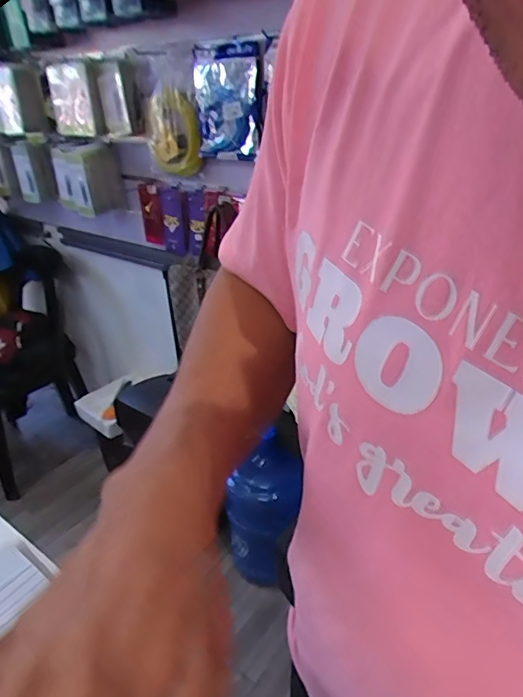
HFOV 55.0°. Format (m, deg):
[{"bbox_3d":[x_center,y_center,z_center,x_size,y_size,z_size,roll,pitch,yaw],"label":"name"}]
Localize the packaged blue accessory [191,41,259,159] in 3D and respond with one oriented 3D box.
[{"bbox_3d":[-0.083,-0.545,1.119,0.184,0.220,0.023,17,31,33],"label":"packaged blue accessory"}]

